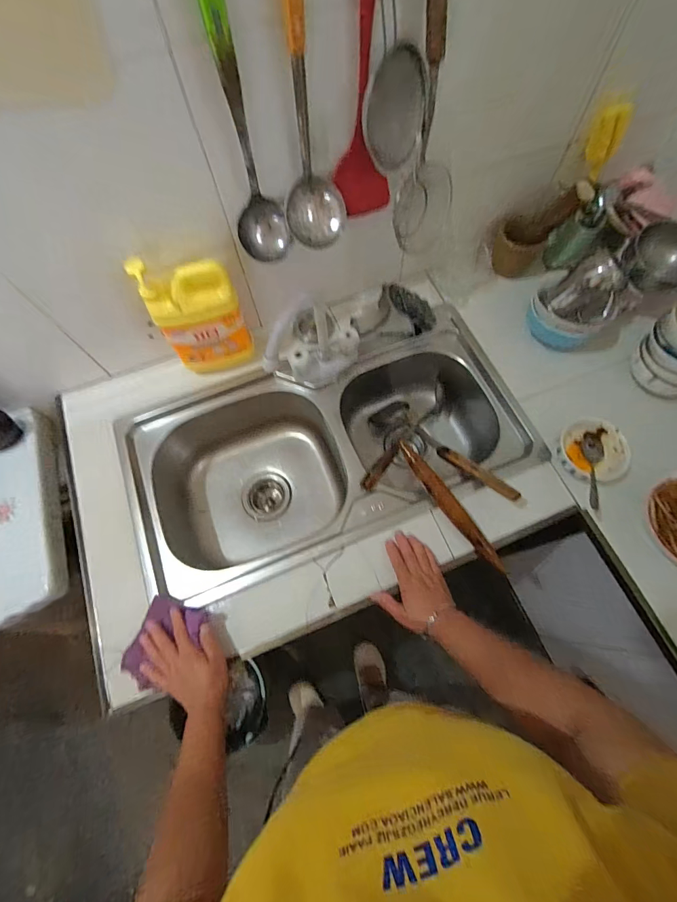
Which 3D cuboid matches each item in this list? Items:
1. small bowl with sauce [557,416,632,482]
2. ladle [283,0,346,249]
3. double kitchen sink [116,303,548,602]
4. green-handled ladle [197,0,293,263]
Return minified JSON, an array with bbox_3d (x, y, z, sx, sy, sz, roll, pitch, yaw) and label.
[{"bbox_3d":[0.437,0.007,0.670,0.106,0.065,0.113,-1,69,2],"label":"small bowl with sauce"},{"bbox_3d":[-0.039,-0.424,0.483,0.087,0.333,0.058,-2,69,1],"label":"ladle"},{"bbox_3d":[-0.024,0.008,0.819,0.734,0.218,0.395,-20,69,-5],"label":"double kitchen sink"},{"bbox_3d":[-0.120,-0.391,0.478,0.072,0.319,0.055,-24,70,-7],"label":"green-handled ladle"}]

